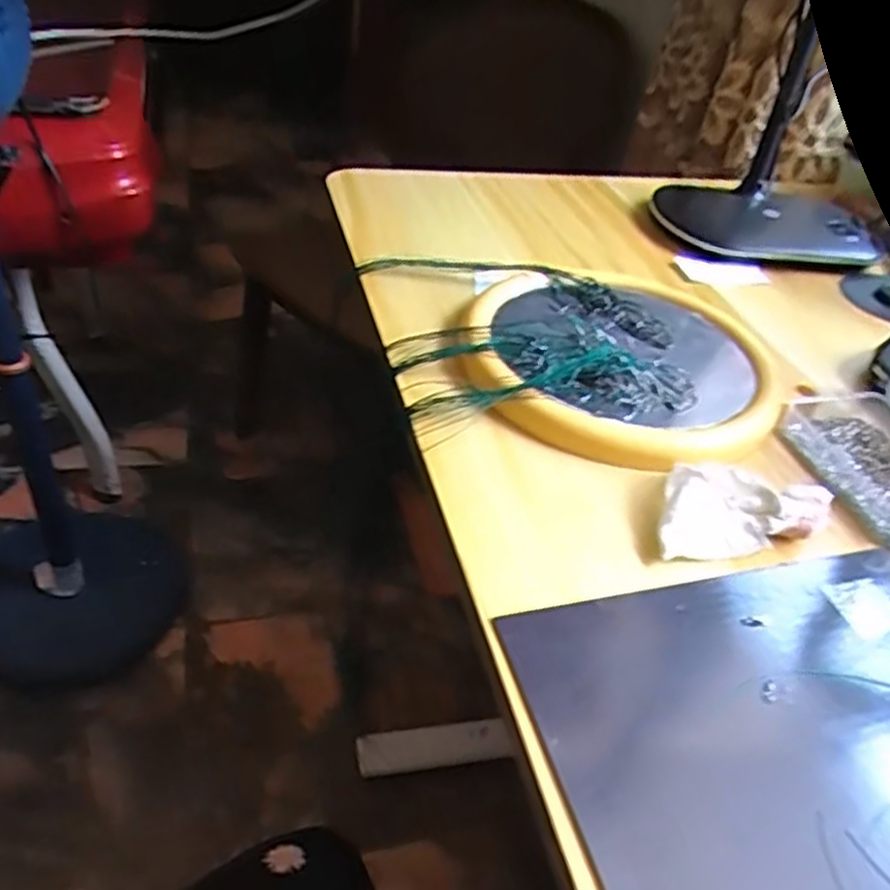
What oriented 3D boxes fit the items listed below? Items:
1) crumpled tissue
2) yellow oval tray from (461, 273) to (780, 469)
[{"bbox_3d":[0.132,0.028,0.345,0.085,0.020,0.040,-6,42,-15],"label":"crumpled tissue"},{"bbox_3d":[0.100,-0.056,0.432,0.168,0.030,0.169,13,40,7],"label":"yellow oval tray"}]

